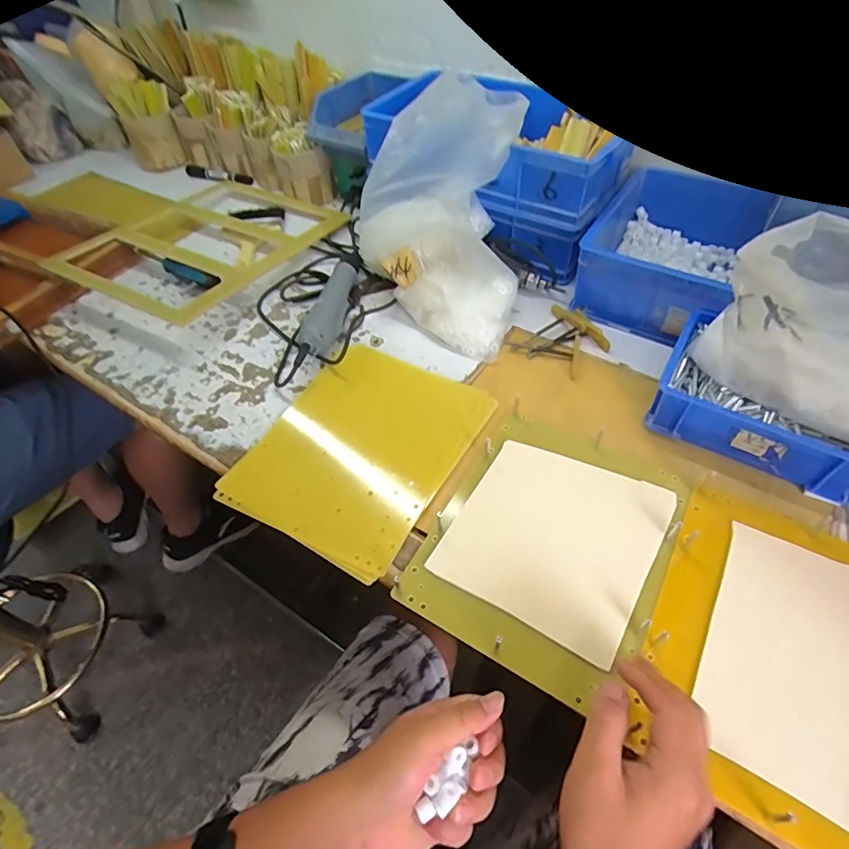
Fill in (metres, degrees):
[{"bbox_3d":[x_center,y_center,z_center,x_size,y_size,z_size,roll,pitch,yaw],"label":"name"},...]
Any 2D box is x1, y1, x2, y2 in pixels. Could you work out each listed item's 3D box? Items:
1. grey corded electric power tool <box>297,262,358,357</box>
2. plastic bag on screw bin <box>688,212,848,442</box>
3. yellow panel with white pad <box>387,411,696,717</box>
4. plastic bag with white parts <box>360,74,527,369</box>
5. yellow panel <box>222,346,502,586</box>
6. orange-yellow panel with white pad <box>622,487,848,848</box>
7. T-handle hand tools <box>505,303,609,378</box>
[{"bbox_3d":[-0.121,-0.151,0.643,0.041,0.043,0.178,5,52,8],"label":"grey corded electric power tool"},{"bbox_3d":[0.360,-0.089,0.438,0.177,0.146,0.141,22,55,19],"label":"plastic bag on screw bin"},{"bbox_3d":[0.116,0.100,0.452,0.190,0.007,0.242,24,57,21],"label":"yellow panel with white pad"},{"bbox_3d":[0.014,-0.261,0.609,0.195,0.222,0.289,-7,52,-2],"label":"plastic bag with white parts"},{"bbox_3d":[-0.066,0.018,0.525,0.198,0.011,0.246,23,57,20],"label":"yellow panel"},{"bbox_3d":[0.283,0.171,0.373,0.195,0.028,0.242,24,57,21],"label":"orange-yellow panel with white pad"},{"bbox_3d":[0.170,-0.105,0.606,0.092,0.020,0.092,-36,58,-22],"label":"T-handle hand tools"}]

